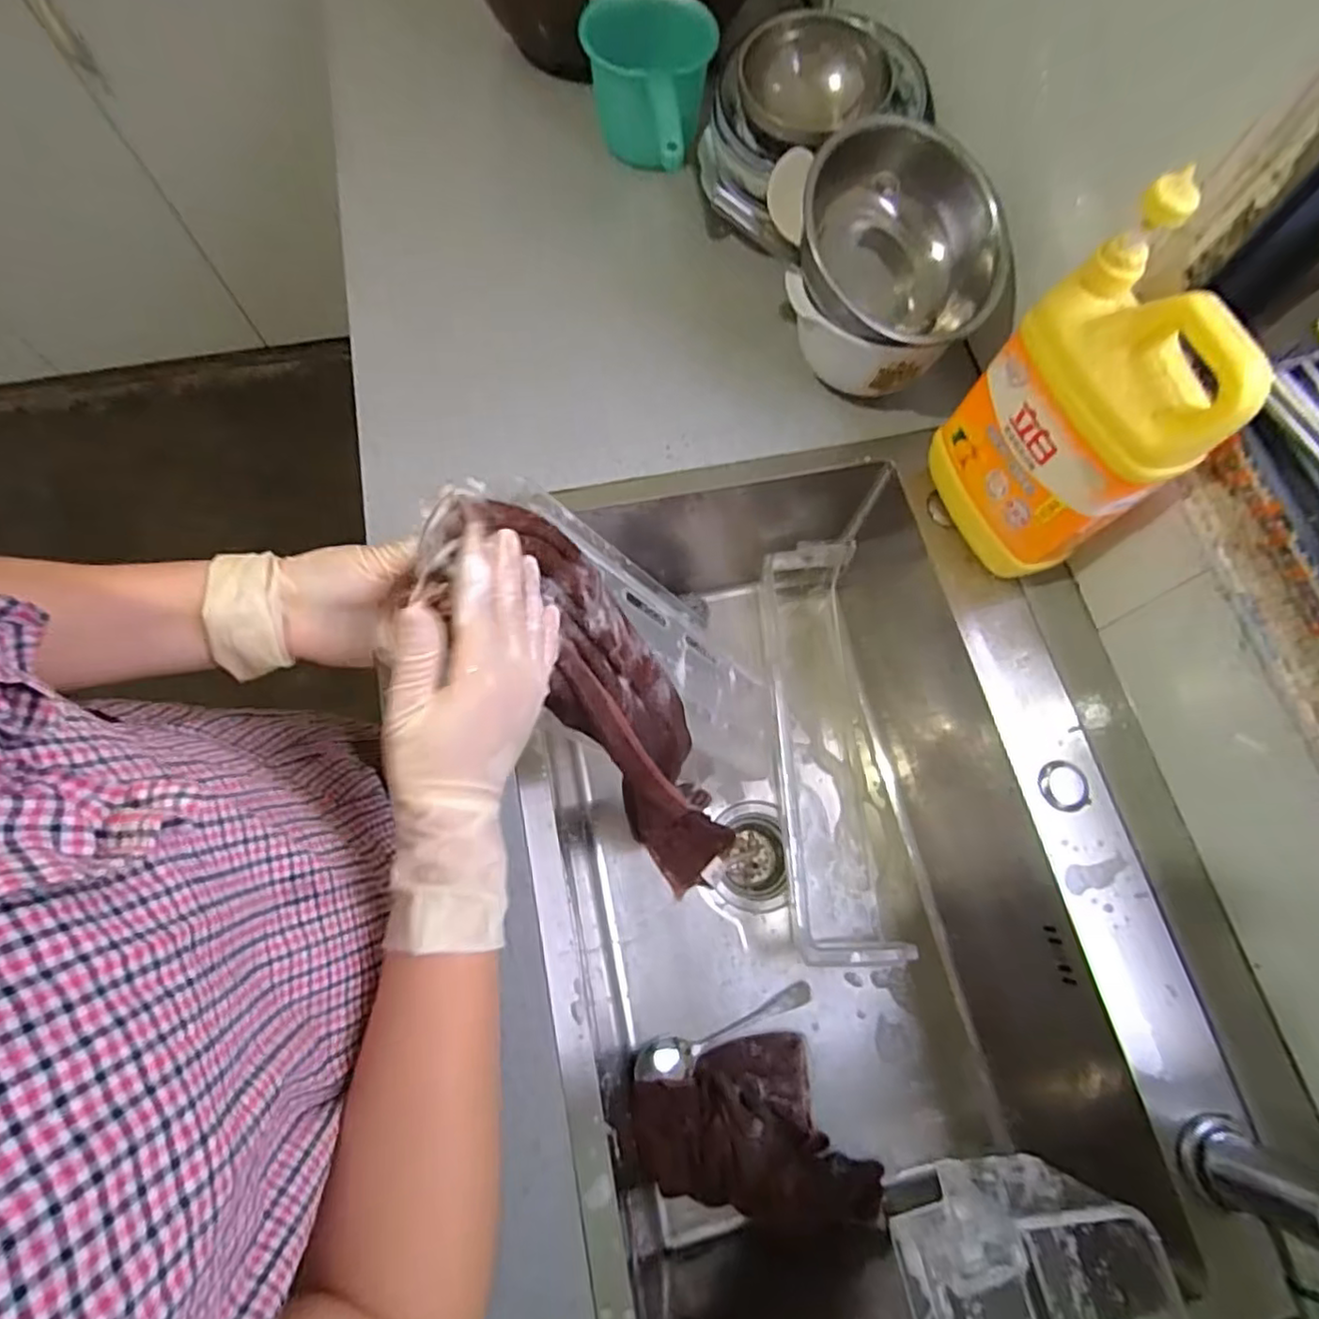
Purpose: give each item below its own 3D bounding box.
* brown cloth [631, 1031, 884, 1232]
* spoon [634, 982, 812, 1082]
[{"bbox_3d":[0.083,0.425,0.590,0.201,0.047,0.133,-5,72,-3],"label":"brown cloth"},{"bbox_3d":[0.065,0.356,0.619,0.180,0.035,0.033,-17,73,-7],"label":"spoon"}]

